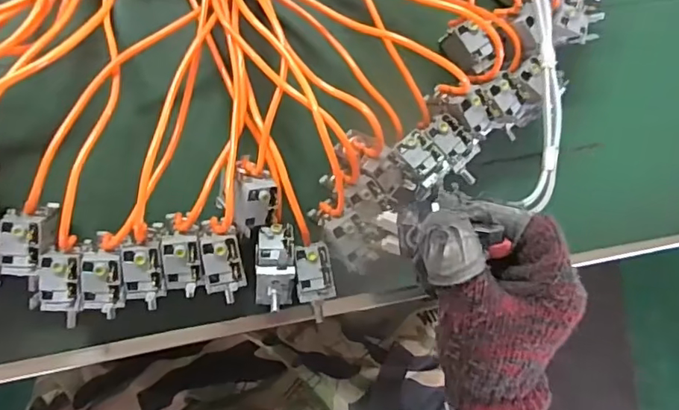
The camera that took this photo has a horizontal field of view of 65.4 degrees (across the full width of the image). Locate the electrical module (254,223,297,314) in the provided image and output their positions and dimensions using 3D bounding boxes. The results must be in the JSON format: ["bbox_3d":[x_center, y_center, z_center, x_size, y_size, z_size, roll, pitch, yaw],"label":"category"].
[{"bbox_3d":[-0.043,0.042,0.354,0.026,0.021,0.055,2,99,-9],"label":"electrical module"}]

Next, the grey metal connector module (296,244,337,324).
[{"bbox_3d":[-0.016,0.057,0.362,0.025,0.016,0.059,-9,112,-9],"label":"grey metal connector module"}]

